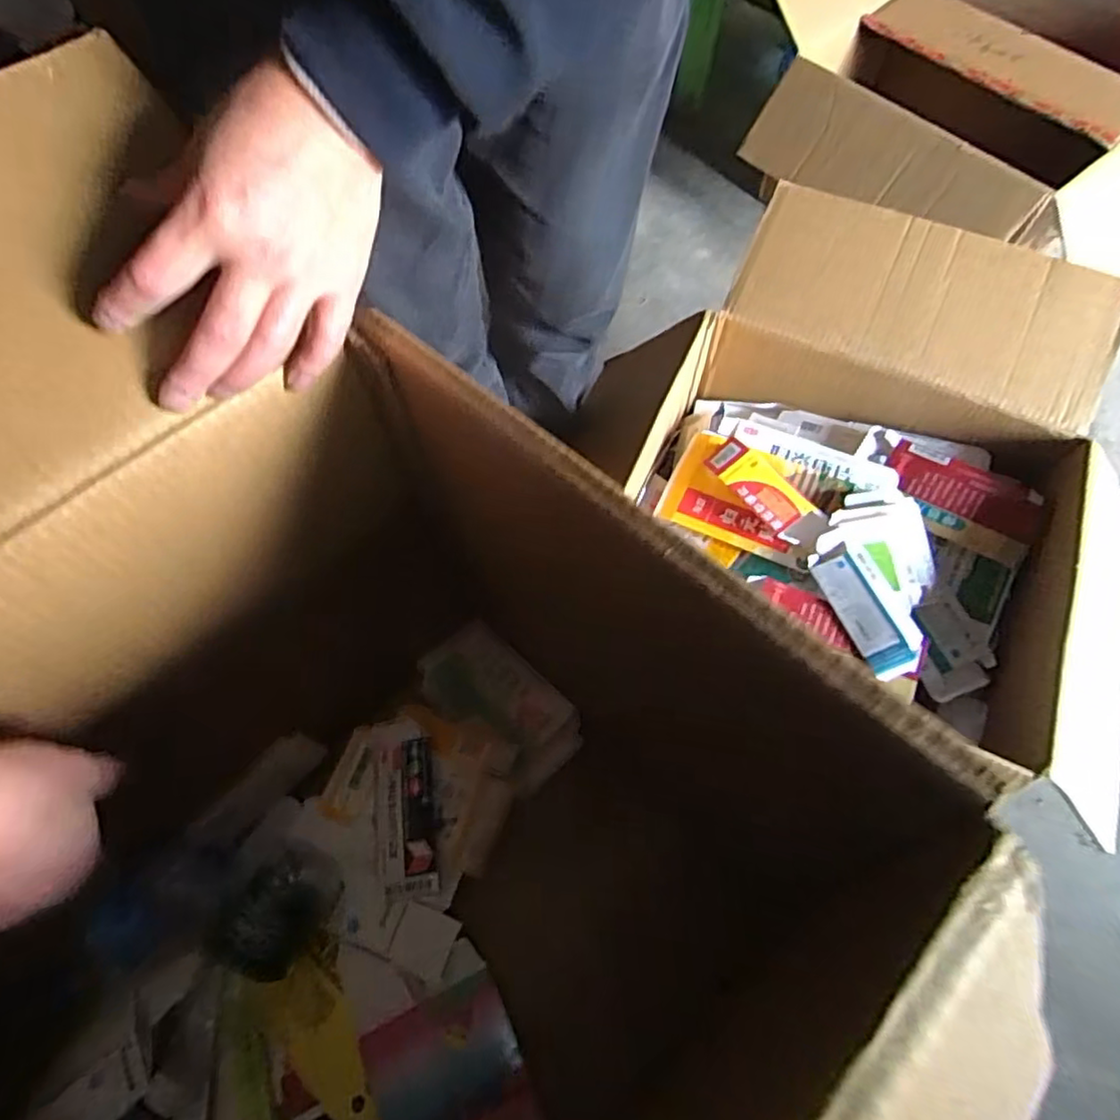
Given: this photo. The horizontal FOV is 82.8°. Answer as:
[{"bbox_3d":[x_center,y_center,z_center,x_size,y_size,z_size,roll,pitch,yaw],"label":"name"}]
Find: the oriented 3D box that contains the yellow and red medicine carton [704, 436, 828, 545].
[{"bbox_3d":[0.237,-0.082,0.738,0.056,0.026,0.149,-36,69,-15],"label":"yellow and red medicine carton"}]

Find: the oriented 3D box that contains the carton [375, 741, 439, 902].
[{"bbox_3d":[-0.127,0.211,0.523,0.048,0.021,0.120,-10,64,-3],"label":"carton"}]

